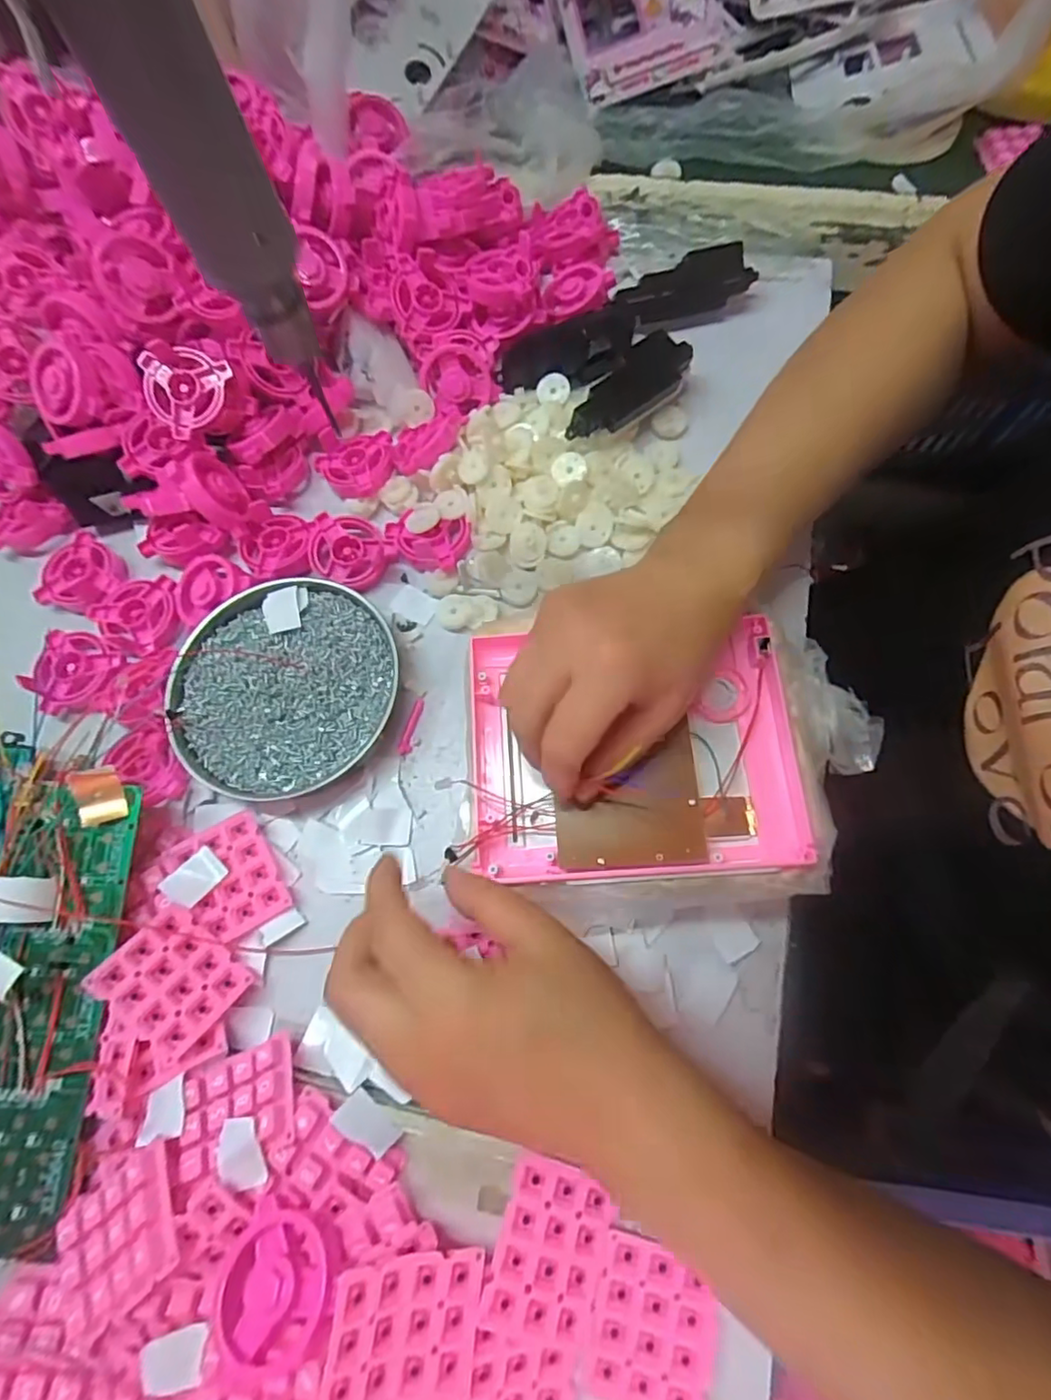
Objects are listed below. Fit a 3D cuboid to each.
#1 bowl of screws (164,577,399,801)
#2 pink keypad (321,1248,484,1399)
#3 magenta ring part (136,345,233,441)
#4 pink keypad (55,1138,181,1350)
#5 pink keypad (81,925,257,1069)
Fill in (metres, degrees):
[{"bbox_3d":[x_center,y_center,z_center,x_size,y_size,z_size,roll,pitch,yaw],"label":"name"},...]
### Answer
[{"bbox_3d":[-0.143,-0.008,0.361,0.124,0.023,0.132,-1,71,2],"label":"bowl of screws"},{"bbox_3d":[-0.048,0.245,0.232,0.058,0.005,0.050,18,74,-24],"label":"pink keypad"},{"bbox_3d":[-0.214,-0.195,0.381,0.054,0.009,0.052,-6,103,-5],"label":"magenta ring part"},{"bbox_3d":[-0.175,0.229,0.256,0.053,0.011,0.050,-40,58,-1],"label":"pink keypad"},{"bbox_3d":[-0.177,0.142,0.302,0.059,0.004,0.051,45,57,0],"label":"pink keypad"}]

